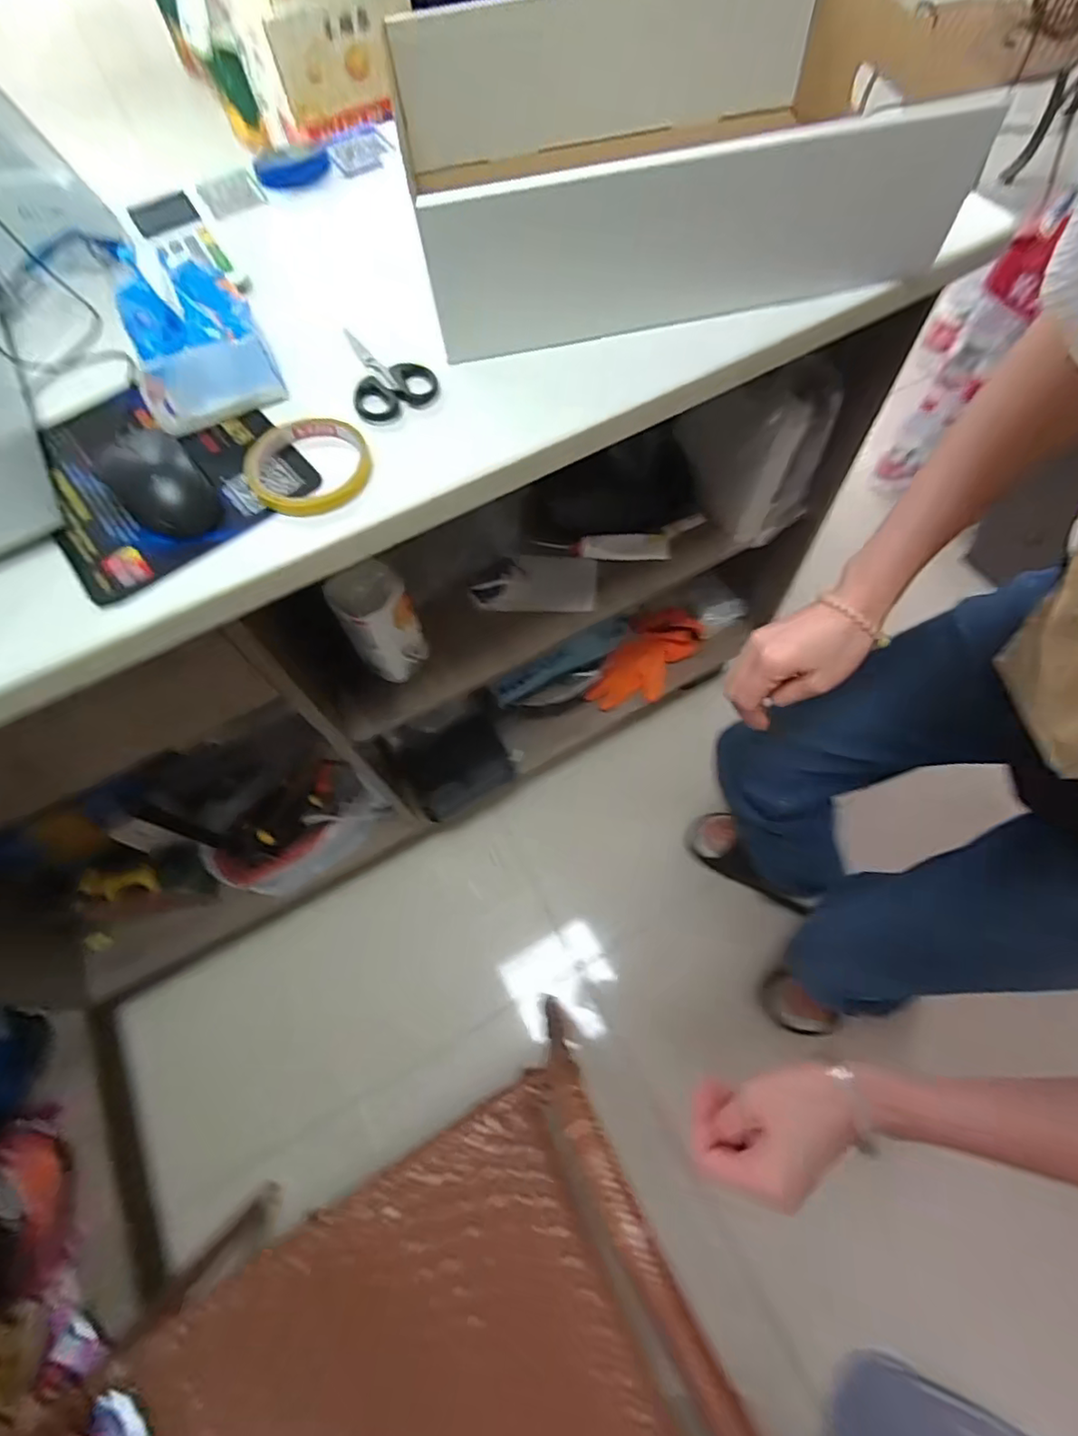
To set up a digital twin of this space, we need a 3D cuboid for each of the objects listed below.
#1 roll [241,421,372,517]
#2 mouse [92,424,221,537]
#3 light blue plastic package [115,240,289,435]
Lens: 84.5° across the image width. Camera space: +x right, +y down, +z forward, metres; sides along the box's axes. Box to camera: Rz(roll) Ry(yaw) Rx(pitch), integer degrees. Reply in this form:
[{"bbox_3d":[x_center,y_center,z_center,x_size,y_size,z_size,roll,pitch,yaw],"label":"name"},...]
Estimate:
[{"bbox_3d":[-0.171,-0.187,0.440,0.089,0.014,0.088,-21,65,-7],"label":"roll"},{"bbox_3d":[-0.280,-0.178,0.424,0.056,0.033,0.124,-39,69,-14],"label":"mouse"},{"bbox_3d":[-0.249,-0.253,0.451,0.096,0.051,0.020,-22,66,-7],"label":"light blue plastic package"}]

